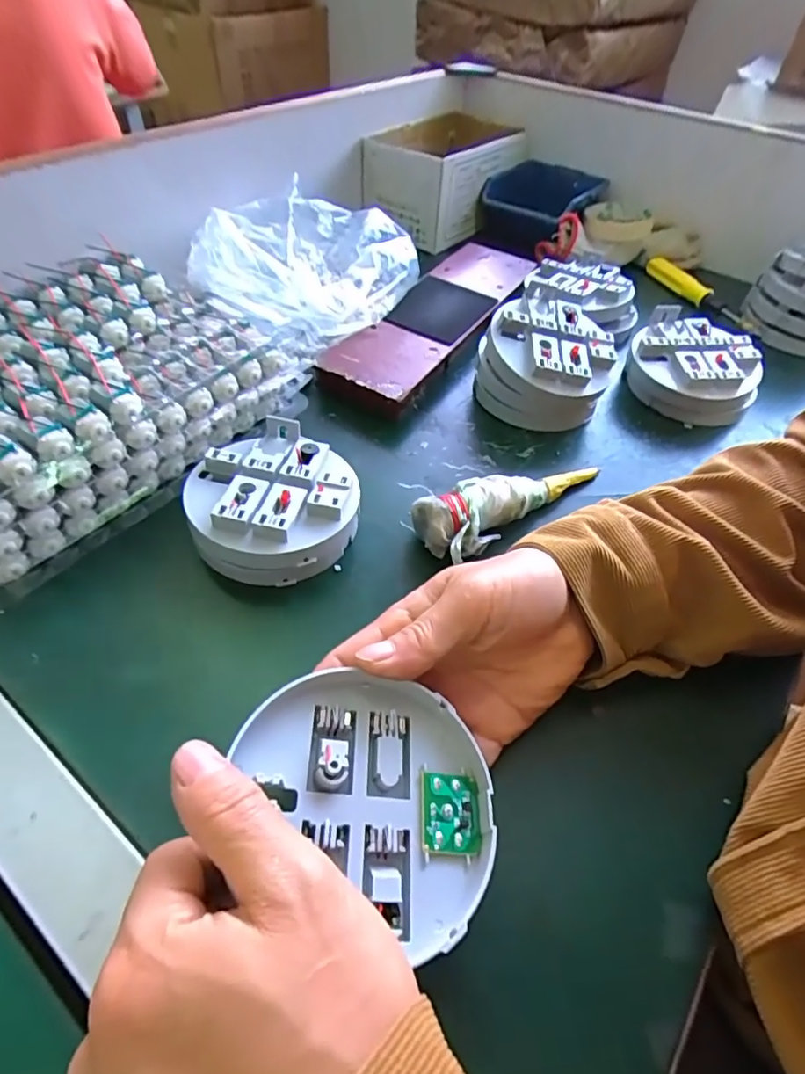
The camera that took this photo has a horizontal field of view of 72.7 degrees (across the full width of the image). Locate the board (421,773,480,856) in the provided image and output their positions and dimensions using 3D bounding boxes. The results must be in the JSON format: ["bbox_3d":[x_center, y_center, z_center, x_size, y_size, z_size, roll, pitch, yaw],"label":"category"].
[{"bbox_3d":[0.019,0.111,0.222,0.024,0.004,0.029,2,50,-3],"label":"board"}]

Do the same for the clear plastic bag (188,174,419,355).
[{"bbox_3d":[-0.082,-0.245,0.485,0.181,0.061,0.201,1,50,-4],"label":"clear plastic bag"}]

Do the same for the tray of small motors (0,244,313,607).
[{"bbox_3d":[-0.216,-0.106,0.381,0.201,0.077,0.267,34,55,22],"label":"tray of small motors"}]

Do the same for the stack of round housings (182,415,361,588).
[{"bbox_3d":[-0.080,-0.023,0.346,0.102,0.043,0.111,-7,51,-11],"label":"stack of round housings"}]

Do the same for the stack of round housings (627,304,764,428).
[{"bbox_3d":[0.250,-0.146,0.475,0.108,0.050,0.098,28,53,18],"label":"stack of round housings"}]

